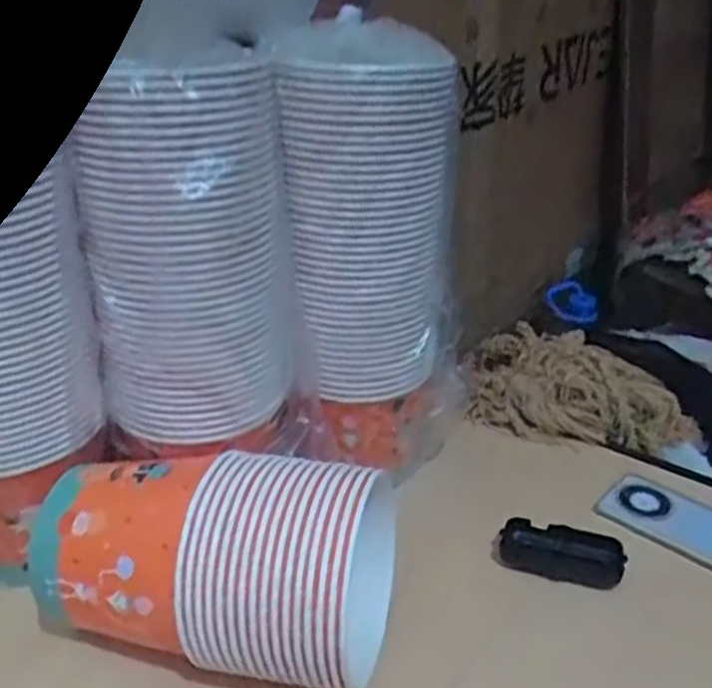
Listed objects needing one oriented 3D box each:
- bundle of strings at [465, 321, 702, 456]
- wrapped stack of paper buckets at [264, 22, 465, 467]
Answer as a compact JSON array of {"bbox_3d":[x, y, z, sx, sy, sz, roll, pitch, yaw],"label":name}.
[{"bbox_3d":[0.282,0.046,0.954,0.296,0.072,0.188,7,29,15],"label":"bundle of strings"},{"bbox_3d":[0.016,-0.087,0.715,0.145,0.377,0.160,2,28,6],"label":"wrapped stack of paper buckets"}]

